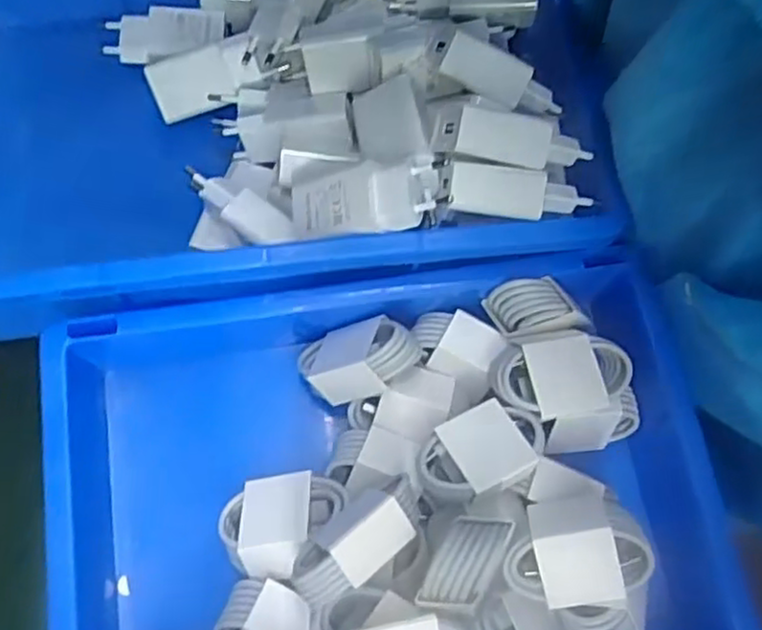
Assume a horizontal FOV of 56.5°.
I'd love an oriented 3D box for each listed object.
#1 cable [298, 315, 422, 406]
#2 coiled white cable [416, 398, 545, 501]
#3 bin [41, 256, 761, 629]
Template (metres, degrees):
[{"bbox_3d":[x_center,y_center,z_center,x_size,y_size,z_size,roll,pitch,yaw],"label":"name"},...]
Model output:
[{"bbox_3d":[-0.010,0.023,0.367,0.063,0.024,0.036,-21,33,20],"label":"cable"},{"bbox_3d":[0.047,0.065,0.338,0.061,0.017,0.041,-15,49,-18],"label":"coiled white cable"},{"bbox_3d":[0.003,0.088,0.346,0.311,0.089,0.204,-9,73,-3],"label":"bin"}]

